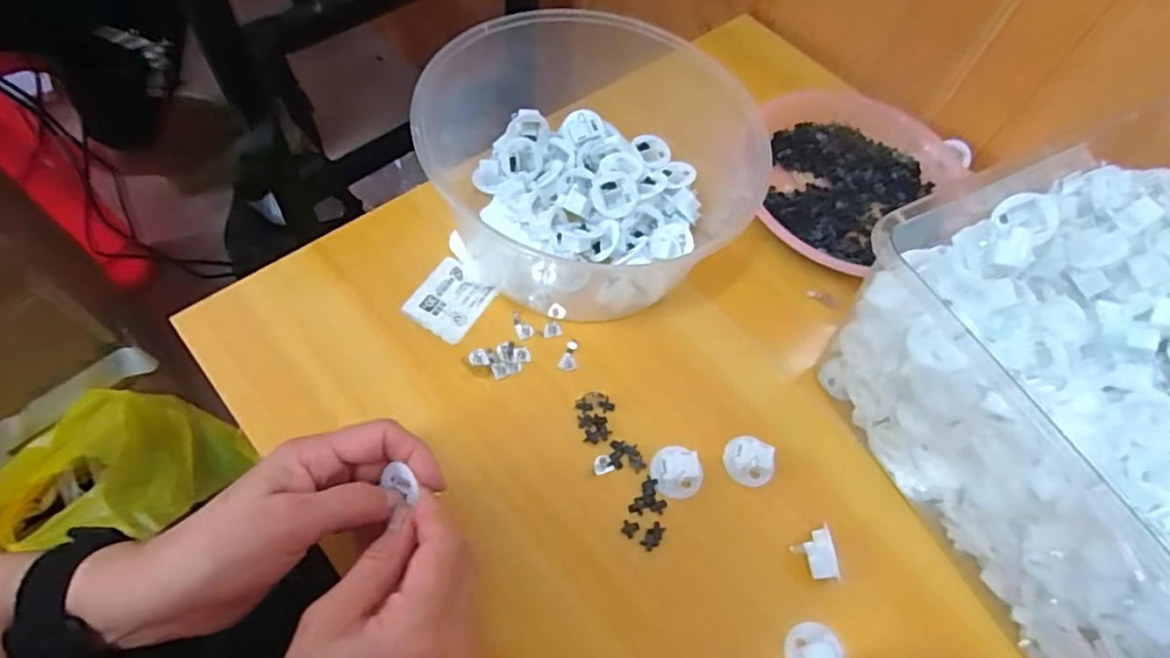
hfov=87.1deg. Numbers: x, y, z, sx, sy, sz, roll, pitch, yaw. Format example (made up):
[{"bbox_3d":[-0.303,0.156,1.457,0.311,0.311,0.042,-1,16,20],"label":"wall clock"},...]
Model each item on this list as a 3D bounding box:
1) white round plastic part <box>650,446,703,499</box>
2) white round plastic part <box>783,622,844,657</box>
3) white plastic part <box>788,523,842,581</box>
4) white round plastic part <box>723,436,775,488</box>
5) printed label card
[{"bbox_3d":[0.057,0.089,0.384,0.029,0.012,0.032,-10,63,-10],"label":"white round plastic part"},{"bbox_3d":[0.128,0.182,0.343,0.029,0.009,0.031,2,61,-4],"label":"white round plastic part"},{"bbox_3d":[0.138,0.135,0.365,0.019,0.026,0.029,-10,63,-10],"label":"white plastic part"},{"bbox_3d":[0.104,0.083,0.390,0.029,0.012,0.030,4,61,-3],"label":"white round plastic part"},{"bbox_3d":[-0.096,-0.020,0.436,0.046,0.005,0.055,30,63,11],"label":"printed label card"}]

